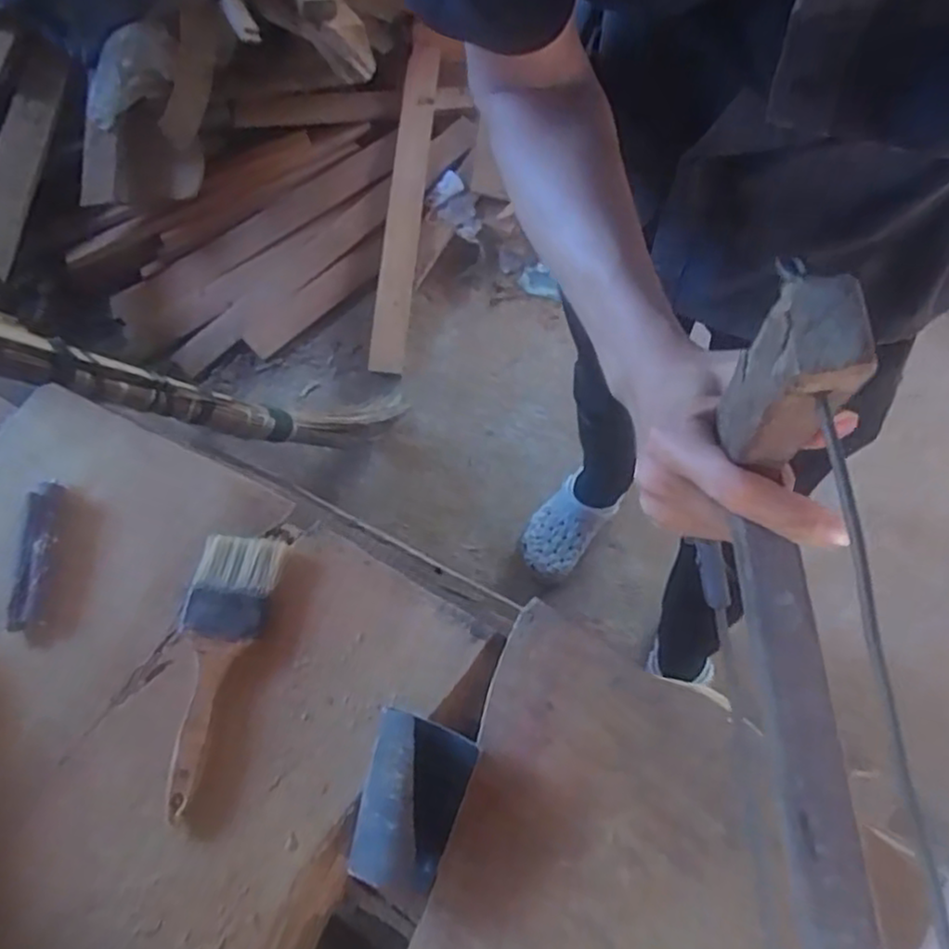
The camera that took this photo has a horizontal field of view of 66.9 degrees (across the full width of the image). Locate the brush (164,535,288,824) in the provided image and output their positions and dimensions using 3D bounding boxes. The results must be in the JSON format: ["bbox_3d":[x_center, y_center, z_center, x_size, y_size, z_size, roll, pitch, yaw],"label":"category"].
[{"bbox_3d":[-0.182,0.130,0.492,0.059,0.011,0.183,10,68,2],"label":"brush"}]

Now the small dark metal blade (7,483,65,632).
[{"bbox_3d":[-0.316,0.057,0.516,0.023,0.009,0.104,-2,68,-3],"label":"small dark metal blade"}]

